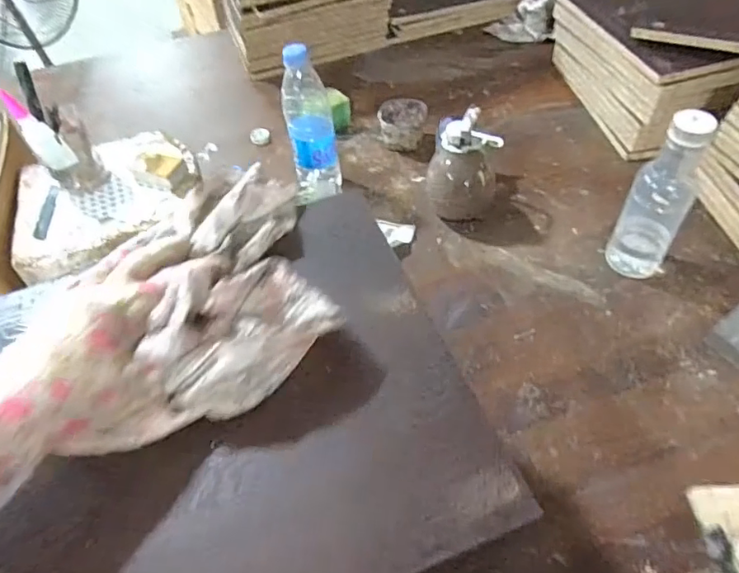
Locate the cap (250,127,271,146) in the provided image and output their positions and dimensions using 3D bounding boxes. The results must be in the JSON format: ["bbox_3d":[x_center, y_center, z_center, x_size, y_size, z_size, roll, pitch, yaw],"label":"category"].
[{"bbox_3d":[-0.184,-0.254,0.906,0.033,0.016,0.032,-2,51,3],"label":"cap"}]

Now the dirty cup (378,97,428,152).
[{"bbox_3d":[0.052,-0.257,0.857,0.075,0.046,0.080,-2,51,3],"label":"dirty cup"}]

